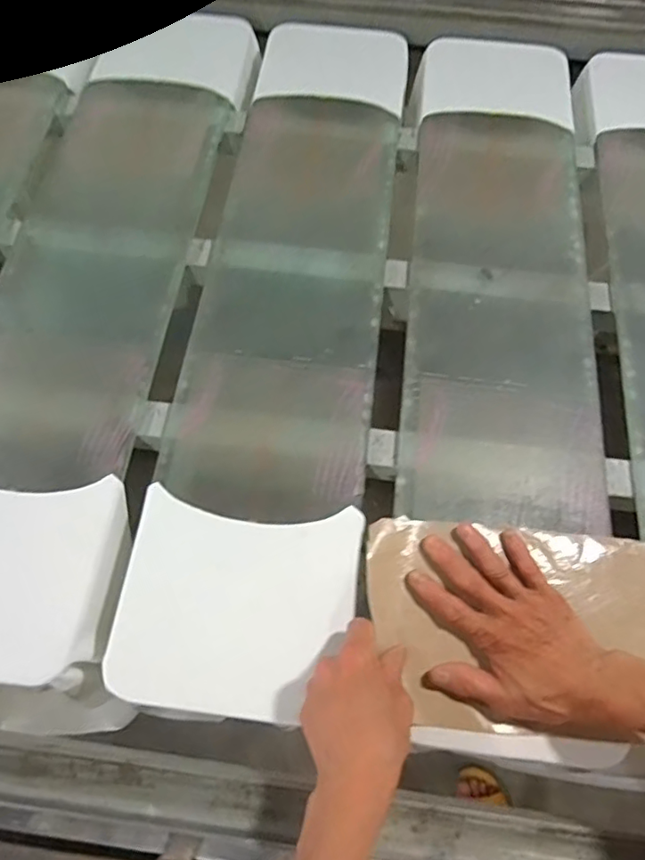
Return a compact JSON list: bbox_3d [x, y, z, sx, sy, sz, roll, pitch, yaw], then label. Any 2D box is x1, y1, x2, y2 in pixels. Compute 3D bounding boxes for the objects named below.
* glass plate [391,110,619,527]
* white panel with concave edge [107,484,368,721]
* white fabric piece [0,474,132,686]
[{"bbox_3d":[0.201,-0.167,0.637,0.206,0.010,0.564,6,64,1],"label":"glass plate"},{"bbox_3d":[-0.074,0.149,0.484,0.198,0.016,0.176,8,63,4],"label":"white panel with concave edge"},{"bbox_3d":[-0.294,0.126,0.504,0.220,0.037,0.180,4,65,1],"label":"white fabric piece"}]

